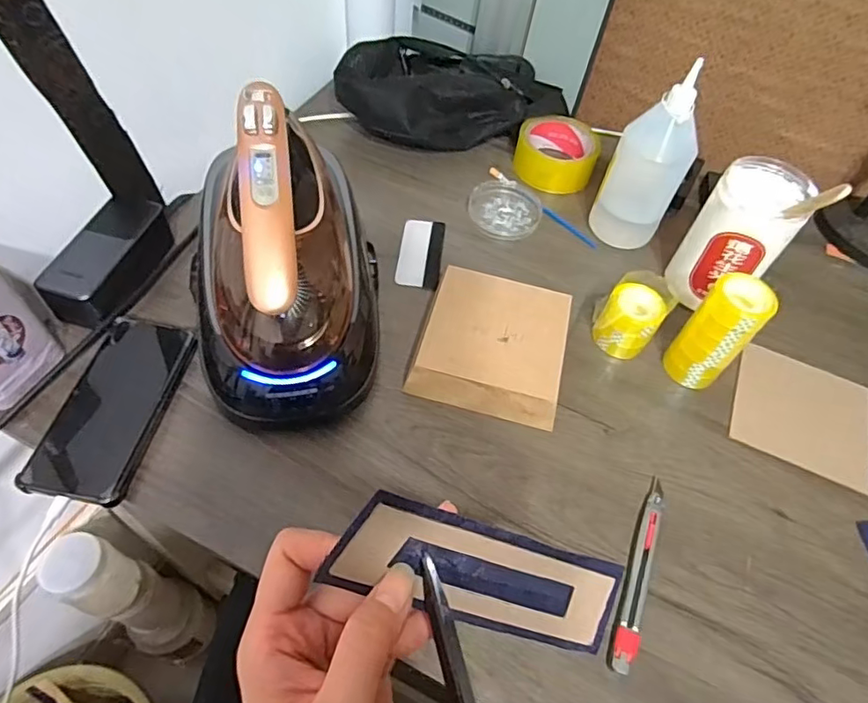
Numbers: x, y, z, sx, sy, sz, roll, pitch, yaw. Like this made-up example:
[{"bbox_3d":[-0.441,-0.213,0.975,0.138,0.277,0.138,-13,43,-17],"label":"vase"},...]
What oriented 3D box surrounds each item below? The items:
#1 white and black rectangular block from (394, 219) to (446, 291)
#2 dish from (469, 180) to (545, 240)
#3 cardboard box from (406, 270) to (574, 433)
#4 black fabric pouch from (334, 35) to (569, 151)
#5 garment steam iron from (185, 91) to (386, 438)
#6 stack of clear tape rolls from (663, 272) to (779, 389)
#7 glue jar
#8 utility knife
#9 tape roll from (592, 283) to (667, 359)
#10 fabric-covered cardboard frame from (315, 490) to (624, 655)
[{"bbox_3d":[-0.014,-0.107,0.612,0.046,0.004,0.096,8,55,0],"label":"white and black rectangular block"},{"bbox_3d":[0.084,-0.167,0.660,0.084,0.014,0.083,3,55,-4],"label":"dish"},{"bbox_3d":[0.058,-0.007,0.528,0.134,0.042,0.140,15,55,5],"label":"cardboard box"},{"bbox_3d":[0.023,-0.338,0.733,0.293,0.072,0.161,-8,56,-10],"label":"black fabric pouch"},{"bbox_3d":[-0.119,-0.088,0.467,0.145,0.203,0.242,-1,55,-6],"label":"garment steam iron"},{"bbox_3d":[0.254,-0.015,0.510,0.053,0.111,0.045,33,59,17],"label":"stack of clear tape rolls"},{"bbox_3d":[0.298,-0.110,0.564,0.080,0.138,0.088,3,55,-4],"label":"glue jar"},{"bbox_3d":[0.159,0.166,0.430,0.016,0.008,0.148,21,56,9],"label":"utility knife"},{"bbox_3d":[0.187,-0.028,0.546,0.051,0.061,0.045,26,57,13],"label":"tape roll"},{"bbox_3d":[0.025,0.102,0.253,0.140,0.005,0.045,23,96,-18],"label":"fabric-covered cardboard frame"}]

